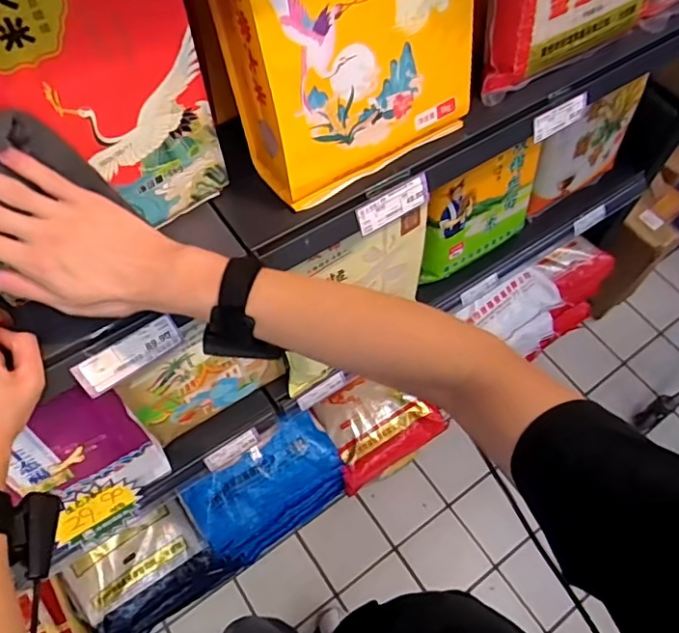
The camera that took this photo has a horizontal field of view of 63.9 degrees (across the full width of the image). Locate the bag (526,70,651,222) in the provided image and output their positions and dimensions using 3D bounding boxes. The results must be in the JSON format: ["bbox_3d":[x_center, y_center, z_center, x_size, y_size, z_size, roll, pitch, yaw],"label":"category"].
[{"bbox_3d":[0.501,-0.338,1.130,0.291,0.218,0.053,-31,67,-19],"label":"bag"}]

